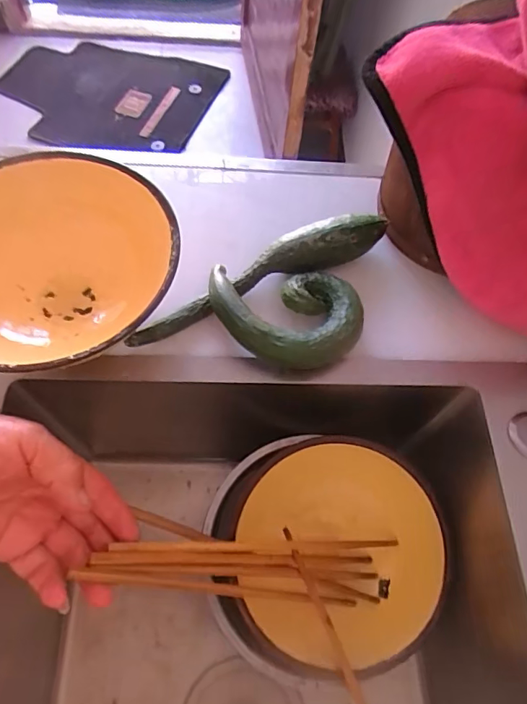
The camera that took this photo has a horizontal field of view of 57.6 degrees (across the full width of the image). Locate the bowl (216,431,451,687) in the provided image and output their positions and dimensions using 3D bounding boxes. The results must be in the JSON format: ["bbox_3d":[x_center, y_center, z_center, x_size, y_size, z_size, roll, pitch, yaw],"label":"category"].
[{"bbox_3d":[0.062,0.171,0.409,0.187,0.085,0.172,-12,64,-10],"label":"bowl"}]

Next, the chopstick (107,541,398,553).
[{"bbox_3d":[0.010,0.153,0.377,0.253,0.013,0.008,13,59,-30],"label":"chopstick"}]

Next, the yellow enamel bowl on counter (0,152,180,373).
[{"bbox_3d":[-0.167,-0.062,0.358,0.162,0.073,0.173,2,63,-3],"label":"yellow enamel bowl on counter"}]

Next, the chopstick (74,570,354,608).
[{"bbox_3d":[-0.018,0.178,0.356,0.238,0.008,0.007,24,58,-31],"label":"chopstick"}]

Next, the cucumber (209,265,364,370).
[{"bbox_3d":[0.018,-0.028,0.380,0.118,0.033,0.081,1,63,-3],"label":"cucumber"}]

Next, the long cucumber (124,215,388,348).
[{"bbox_3d":[-0.004,-0.066,0.402,0.233,0.042,0.036,-23,67,-15],"label":"long cucumber"}]

